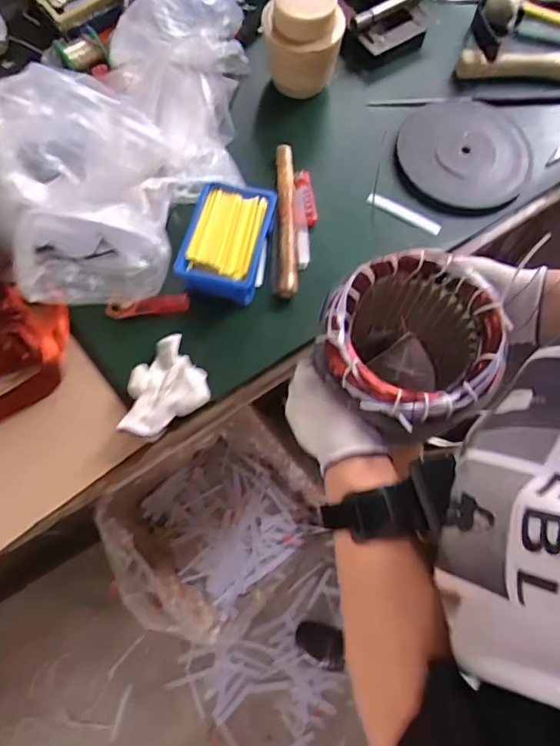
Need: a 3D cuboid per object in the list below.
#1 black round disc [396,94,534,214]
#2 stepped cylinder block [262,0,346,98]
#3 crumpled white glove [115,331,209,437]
[{"bbox_3d":[0.279,-0.336,0.777,0.191,0.029,0.217,26,71,7],"label":"black round disc"},{"bbox_3d":[0.033,-0.493,0.761,0.113,0.129,0.103,4,70,-1],"label":"stepped cylinder block"},{"bbox_3d":[-0.144,0.019,0.610,0.116,0.037,0.096,-38,76,-14],"label":"crumpled white glove"}]

